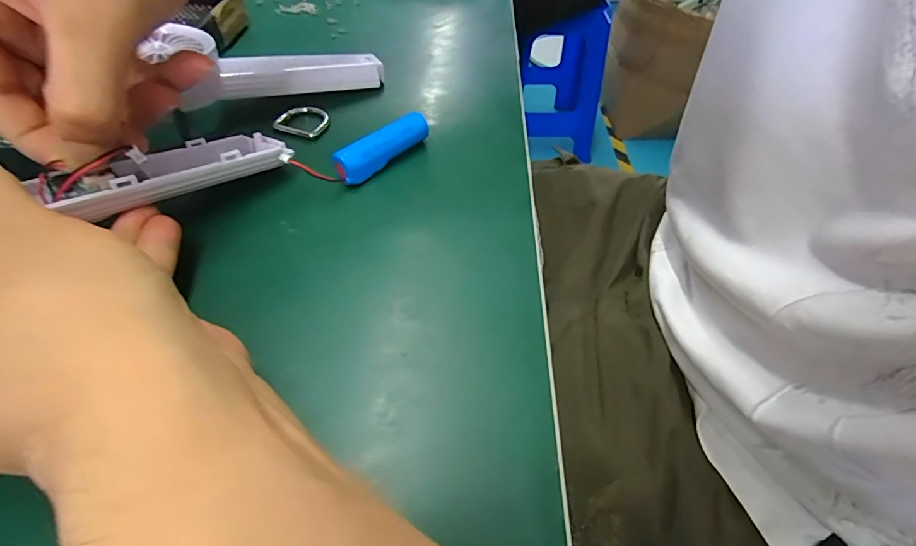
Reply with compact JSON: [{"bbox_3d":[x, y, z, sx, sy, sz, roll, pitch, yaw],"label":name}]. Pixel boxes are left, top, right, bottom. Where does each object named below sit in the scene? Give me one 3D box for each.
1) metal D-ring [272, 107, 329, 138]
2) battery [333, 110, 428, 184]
[{"bbox_3d":[-0.105,-0.103,0.296,0.033,0.004,0.030,13,51,8],"label":"metal D-ring"},{"bbox_3d":[-0.046,-0.077,0.267,0.015,0.015,0.068,36,58,24],"label":"battery"}]

